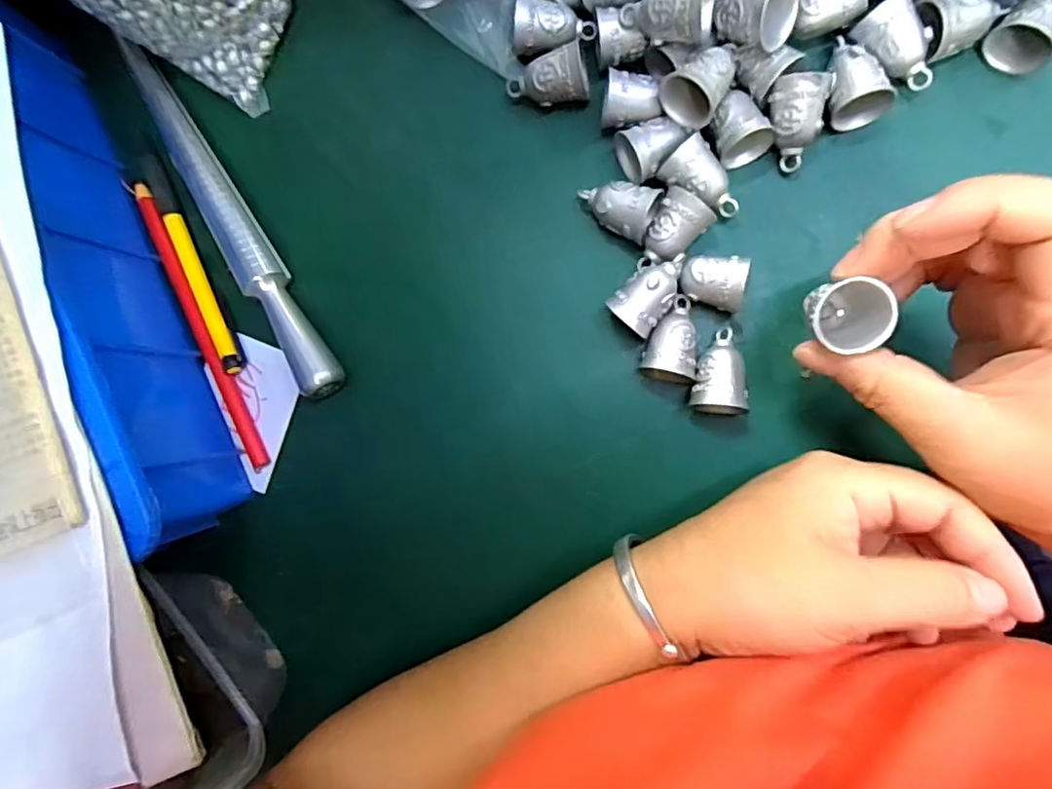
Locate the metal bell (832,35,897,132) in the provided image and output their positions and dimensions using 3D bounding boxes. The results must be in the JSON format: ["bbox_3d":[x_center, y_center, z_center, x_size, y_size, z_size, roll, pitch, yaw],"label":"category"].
[{"bbox_3d":[0.139,-0.132,0.252,0.023,0.018,0.034,-28,86,9],"label":"metal bell"}]

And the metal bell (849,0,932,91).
[{"bbox_3d":[0.158,-0.146,0.248,0.020,0.019,0.037,-36,85,8],"label":"metal bell"}]

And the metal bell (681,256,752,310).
[{"bbox_3d":[0.082,-0.049,0.259,0.027,0.023,0.022,11,92,9],"label":"metal bell"}]

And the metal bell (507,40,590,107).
[{"bbox_3d":[0.010,-0.142,0.270,0.036,0.024,0.020,-8,89,10],"label":"metal bell"}]

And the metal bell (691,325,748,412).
[{"bbox_3d":[0.086,-0.010,0.259,0.023,0.021,0.036,5,91,10],"label":"metal bell"}]

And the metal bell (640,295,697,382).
[{"bbox_3d":[0.066,-0.025,0.261,0.023,0.022,0.037,11,92,9],"label":"metal bell"}]

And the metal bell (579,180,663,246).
[{"bbox_3d":[0.041,-0.084,0.266,0.034,0.026,0.023,23,94,9],"label":"metal bell"}]

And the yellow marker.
[{"bbox_3d":[-0.172,-0.068,0.305,0.009,0.015,0.120,-23,87,9],"label":"yellow marker"}]

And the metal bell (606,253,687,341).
[{"bbox_3d":[0.056,-0.045,0.262,0.021,0.027,0.037,43,97,7],"label":"metal bell"}]

